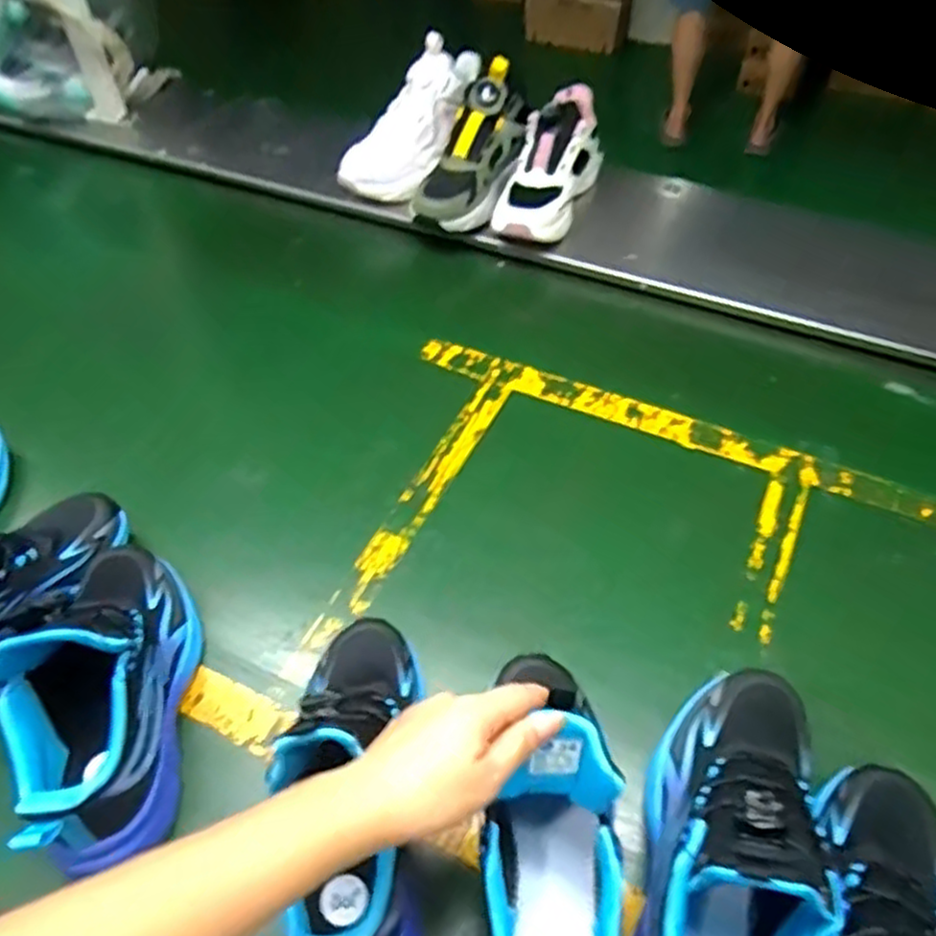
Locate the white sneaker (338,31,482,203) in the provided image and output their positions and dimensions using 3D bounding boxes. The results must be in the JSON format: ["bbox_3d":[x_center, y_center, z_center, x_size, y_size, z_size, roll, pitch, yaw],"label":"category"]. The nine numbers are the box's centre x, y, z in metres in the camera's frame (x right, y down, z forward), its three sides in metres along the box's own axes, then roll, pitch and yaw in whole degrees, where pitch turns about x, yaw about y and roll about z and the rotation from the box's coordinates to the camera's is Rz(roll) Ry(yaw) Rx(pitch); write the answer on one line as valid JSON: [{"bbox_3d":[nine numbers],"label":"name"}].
[{"bbox_3d":[-0.056,-0.460,0.940,0.104,0.129,0.261,28,57,22],"label":"white sneaker"}]

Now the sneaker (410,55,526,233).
[{"bbox_3d":[0.007,-0.403,0.943,0.094,0.074,0.221,20,82,17],"label":"sneaker"}]

